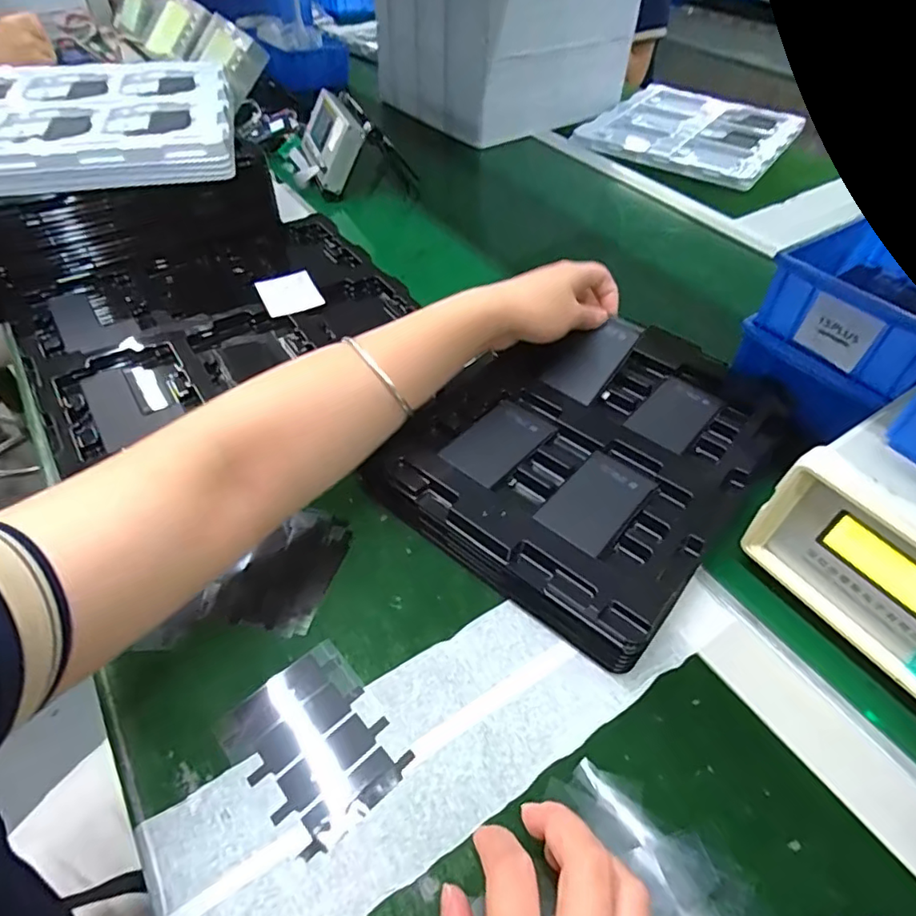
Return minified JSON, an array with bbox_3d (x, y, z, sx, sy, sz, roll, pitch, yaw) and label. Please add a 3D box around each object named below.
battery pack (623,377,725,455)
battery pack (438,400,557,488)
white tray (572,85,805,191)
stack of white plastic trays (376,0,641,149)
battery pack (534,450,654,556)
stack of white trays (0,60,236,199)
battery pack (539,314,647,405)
[{"bbox_3d":[0.168,-0.034,0.430,0.046,0.004,0.075,36,57,26],"label":"battery pack"},{"bbox_3d":[0.030,-0.013,0.397,0.047,0.004,0.079,33,56,24],"label":"battery pack"},{"bbox_3d":[0.380,-0.530,0.919,0.282,0.035,0.326,29,55,22],"label":"white tray"},{"bbox_3d":[0.069,-0.698,0.912,0.327,0.206,0.292,-28,55,-23],"label":"stack of white plastic trays"},{"bbox_3d":[0.091,0.027,0.364,0.046,0.006,0.081,34,56,25],"label":"battery pack"},{"bbox_3d":[-0.416,-0.359,0.594,0.331,0.041,0.294,-15,51,-14],"label":"stack of white trays"},{"bbox_3d":[0.108,-0.083,0.447,0.047,0.007,0.081,34,80,27],"label":"battery pack"}]

